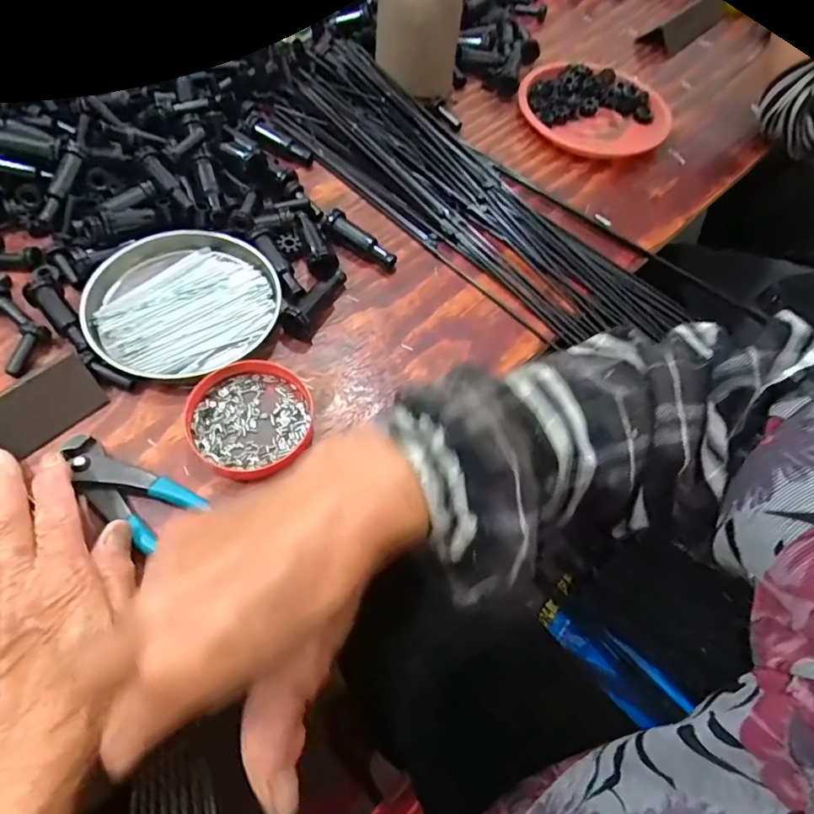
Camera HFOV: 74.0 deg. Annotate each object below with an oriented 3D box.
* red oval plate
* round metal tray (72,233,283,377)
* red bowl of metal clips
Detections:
[{"bbox_3d":[0.200,-0.315,0.572,0.155,0.026,0.157,-3,59,-5],"label":"red oval plate"},{"bbox_3d":[-0.161,-0.079,0.394,0.128,0.018,0.132,2,59,-3],"label":"round metal tray"},{"bbox_3d":[-0.103,0.006,0.358,0.078,0.013,0.075,-32,66,-20],"label":"red bowl of metal clips"}]

